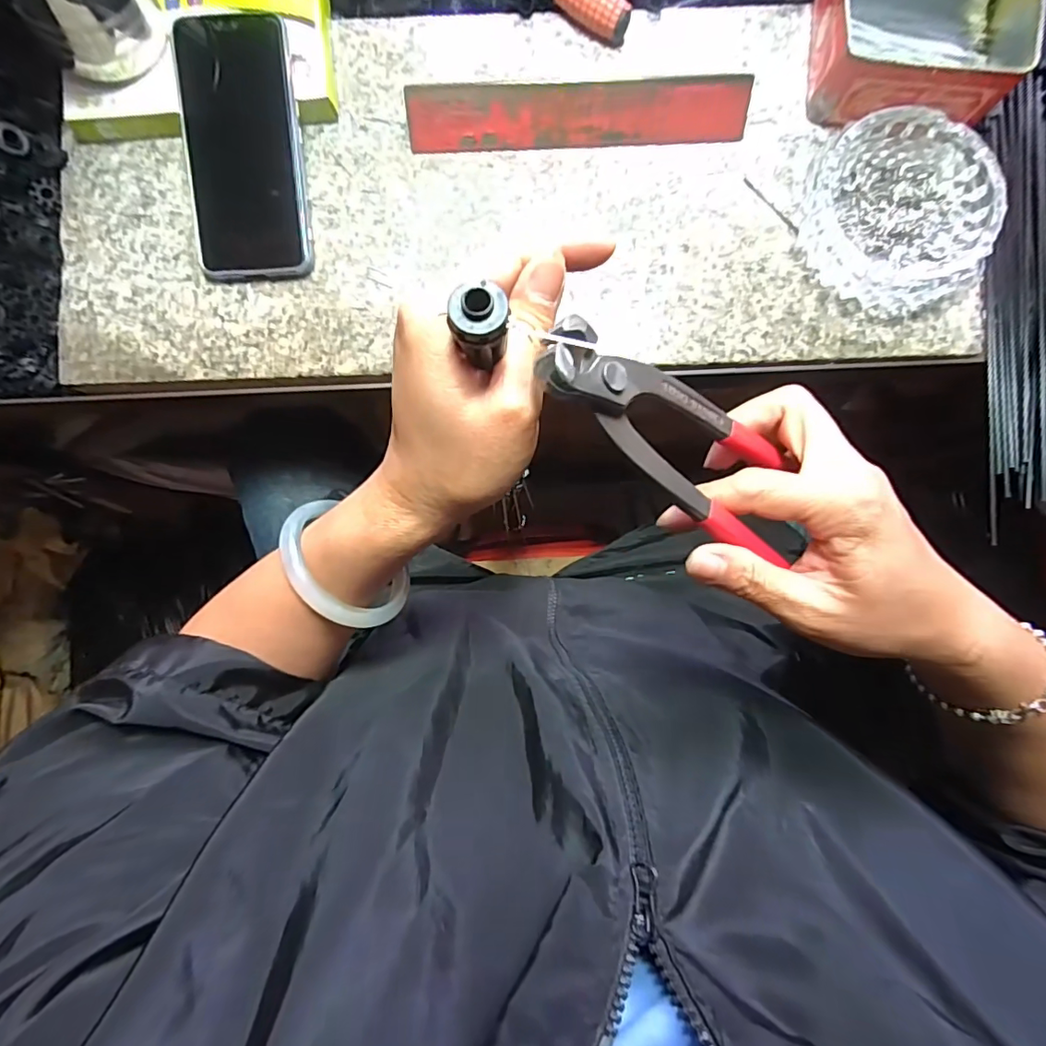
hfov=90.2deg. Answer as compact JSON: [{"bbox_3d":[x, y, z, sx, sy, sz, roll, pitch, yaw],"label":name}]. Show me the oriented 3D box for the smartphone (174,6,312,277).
[{"bbox_3d":[-0.184,-0.244,0.343,0.075,0.011,0.153,-3,100,0],"label":"smartphone"}]

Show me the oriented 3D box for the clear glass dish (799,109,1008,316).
[{"bbox_3d":[0.247,-0.204,0.347,0.115,0.034,0.118,0,86,0],"label":"clear glass dish"}]

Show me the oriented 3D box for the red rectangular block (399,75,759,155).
[{"bbox_3d":[0.038,-0.278,0.353,0.227,0.028,0.028,-2,86,0],"label":"red rectangular block"}]

